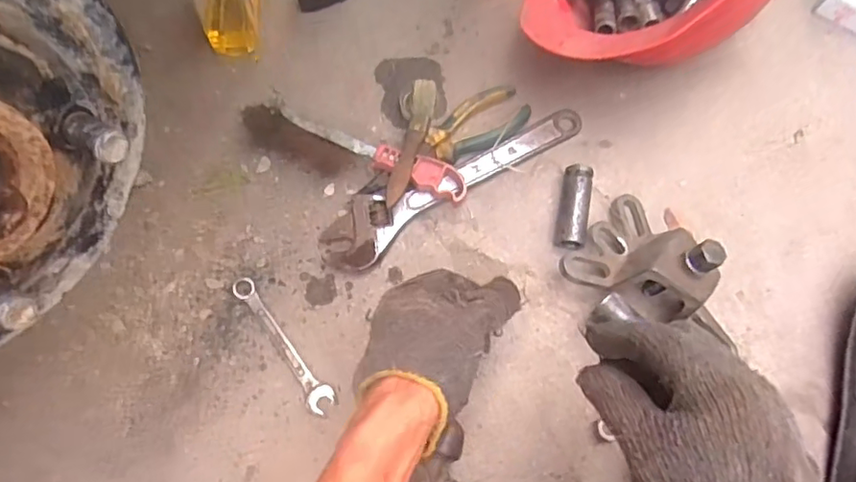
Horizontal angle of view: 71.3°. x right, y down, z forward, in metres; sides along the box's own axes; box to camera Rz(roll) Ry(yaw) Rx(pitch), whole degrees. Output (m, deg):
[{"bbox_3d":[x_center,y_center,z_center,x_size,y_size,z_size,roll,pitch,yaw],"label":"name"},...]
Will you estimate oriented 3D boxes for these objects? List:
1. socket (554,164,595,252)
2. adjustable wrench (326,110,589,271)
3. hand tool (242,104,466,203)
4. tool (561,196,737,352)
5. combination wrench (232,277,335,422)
[{"bbox_3d":[0.140,-0.032,0.573,0.026,0.021,0.079,10,76,1],"label":"socket"},{"bbox_3d":[0.023,-0.062,0.582,0.284,0.022,0.059,-34,79,-9],"label":"adjustable wrench"},{"bbox_3d":[-0.074,-0.083,0.584,0.226,0.032,0.043,18,76,3],"label":"hand tool"},{"bbox_3d":[0.208,0.031,0.521,0.145,0.094,0.107,43,79,9],"label":"tool"},{"bbox_3d":[-0.131,0.094,0.545,0.026,0.008,0.145,-35,79,-9],"label":"combination wrench"}]

